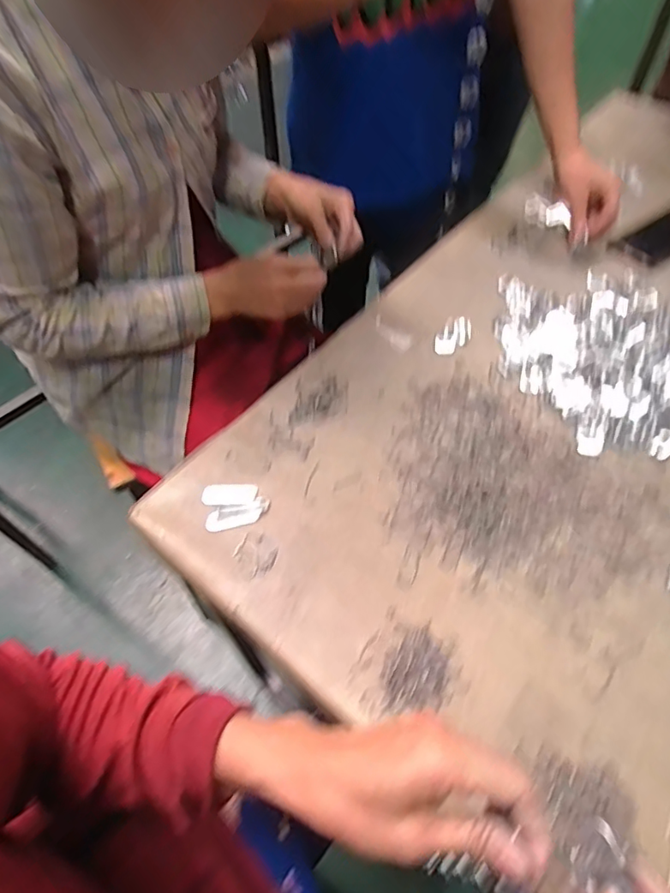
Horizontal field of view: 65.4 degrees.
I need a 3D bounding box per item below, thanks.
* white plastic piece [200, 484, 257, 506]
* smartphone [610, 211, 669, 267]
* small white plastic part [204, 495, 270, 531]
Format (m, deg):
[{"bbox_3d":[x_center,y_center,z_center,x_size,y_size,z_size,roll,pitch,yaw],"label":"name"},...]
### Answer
[{"bbox_3d":[-0.108,0.049,0.539,0.055,0.004,0.024,-7,55,-3],"label":"white plastic piece"},{"bbox_3d":[0.494,-0.314,0.781,0.166,0.005,0.071,-31,60,-19],"label":"smartphone"},{"bbox_3d":[-0.097,0.068,0.526,0.065,0.004,0.024,-19,57,-12],"label":"small white plastic part"}]

